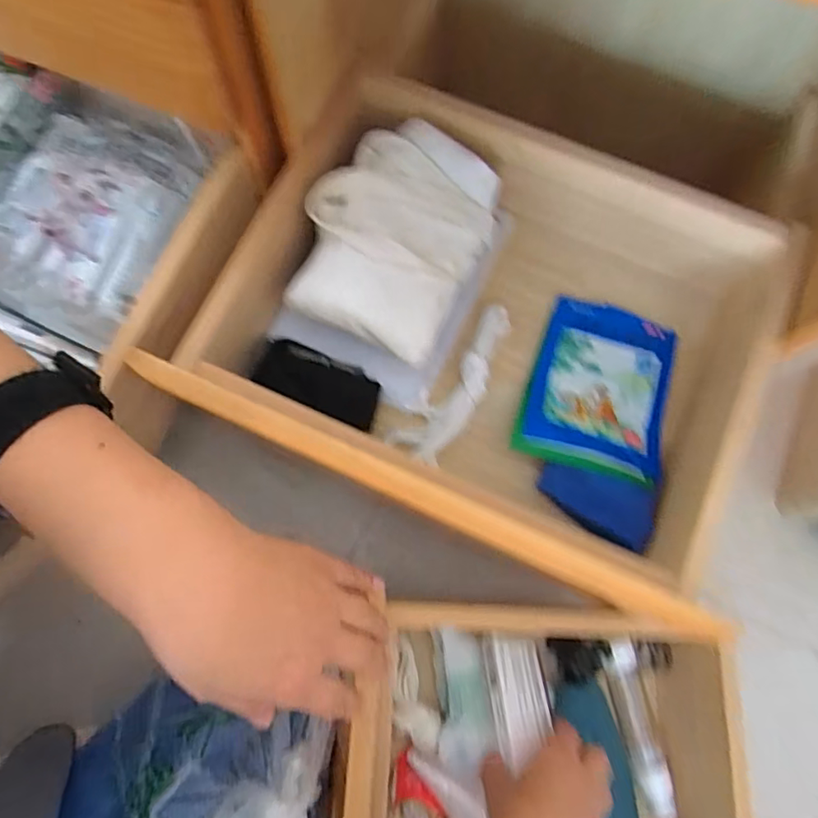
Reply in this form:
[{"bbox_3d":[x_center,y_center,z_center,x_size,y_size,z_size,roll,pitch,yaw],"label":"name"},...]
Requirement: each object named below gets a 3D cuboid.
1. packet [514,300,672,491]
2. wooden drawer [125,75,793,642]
[{"bbox_3d":[0.165,-0.020,0.464,0.115,0.032,0.159,19,73,4],"label":"packet"},{"bbox_3d":[0.057,-0.060,0.435,0.371,0.126,0.309,24,74,6],"label":"wooden drawer"}]

